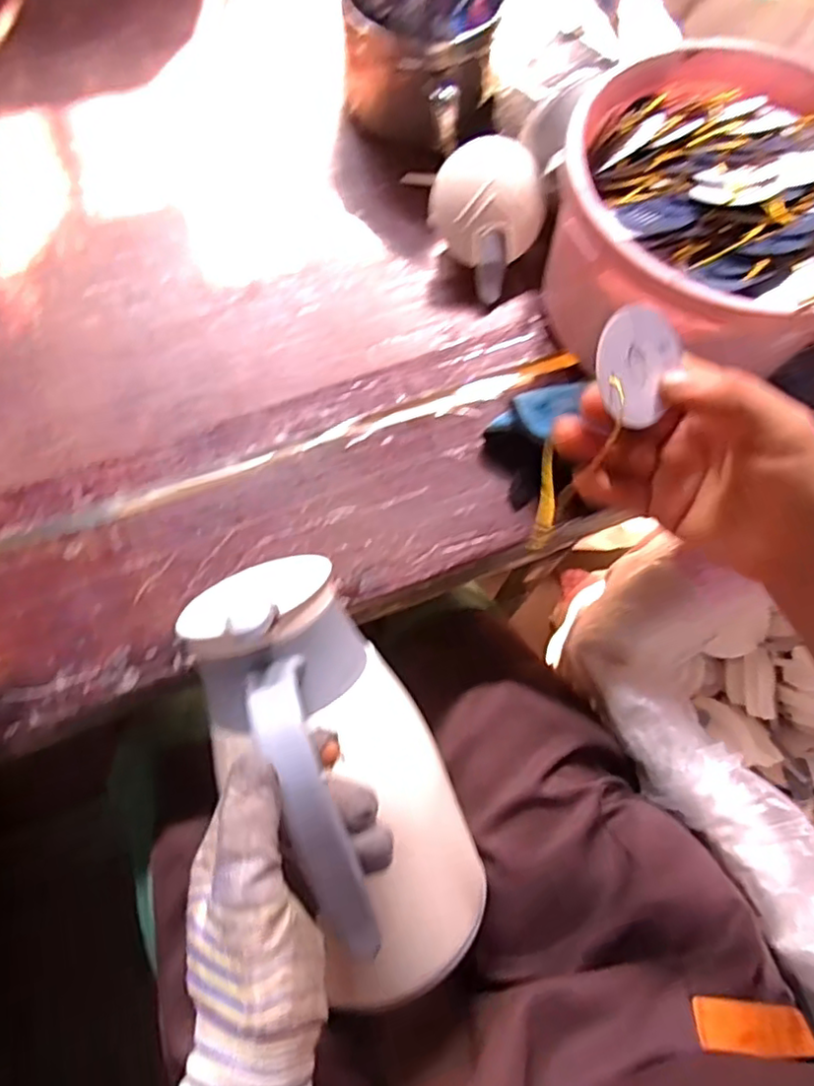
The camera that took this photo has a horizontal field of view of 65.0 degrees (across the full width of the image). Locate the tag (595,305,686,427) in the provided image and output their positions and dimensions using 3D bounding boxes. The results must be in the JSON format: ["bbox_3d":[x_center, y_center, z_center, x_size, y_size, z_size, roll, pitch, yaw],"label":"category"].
[{"bbox_3d":[0.100,-0.080,0.276,0.044,0.006,0.051,34,78,-28],"label":"tag"}]

